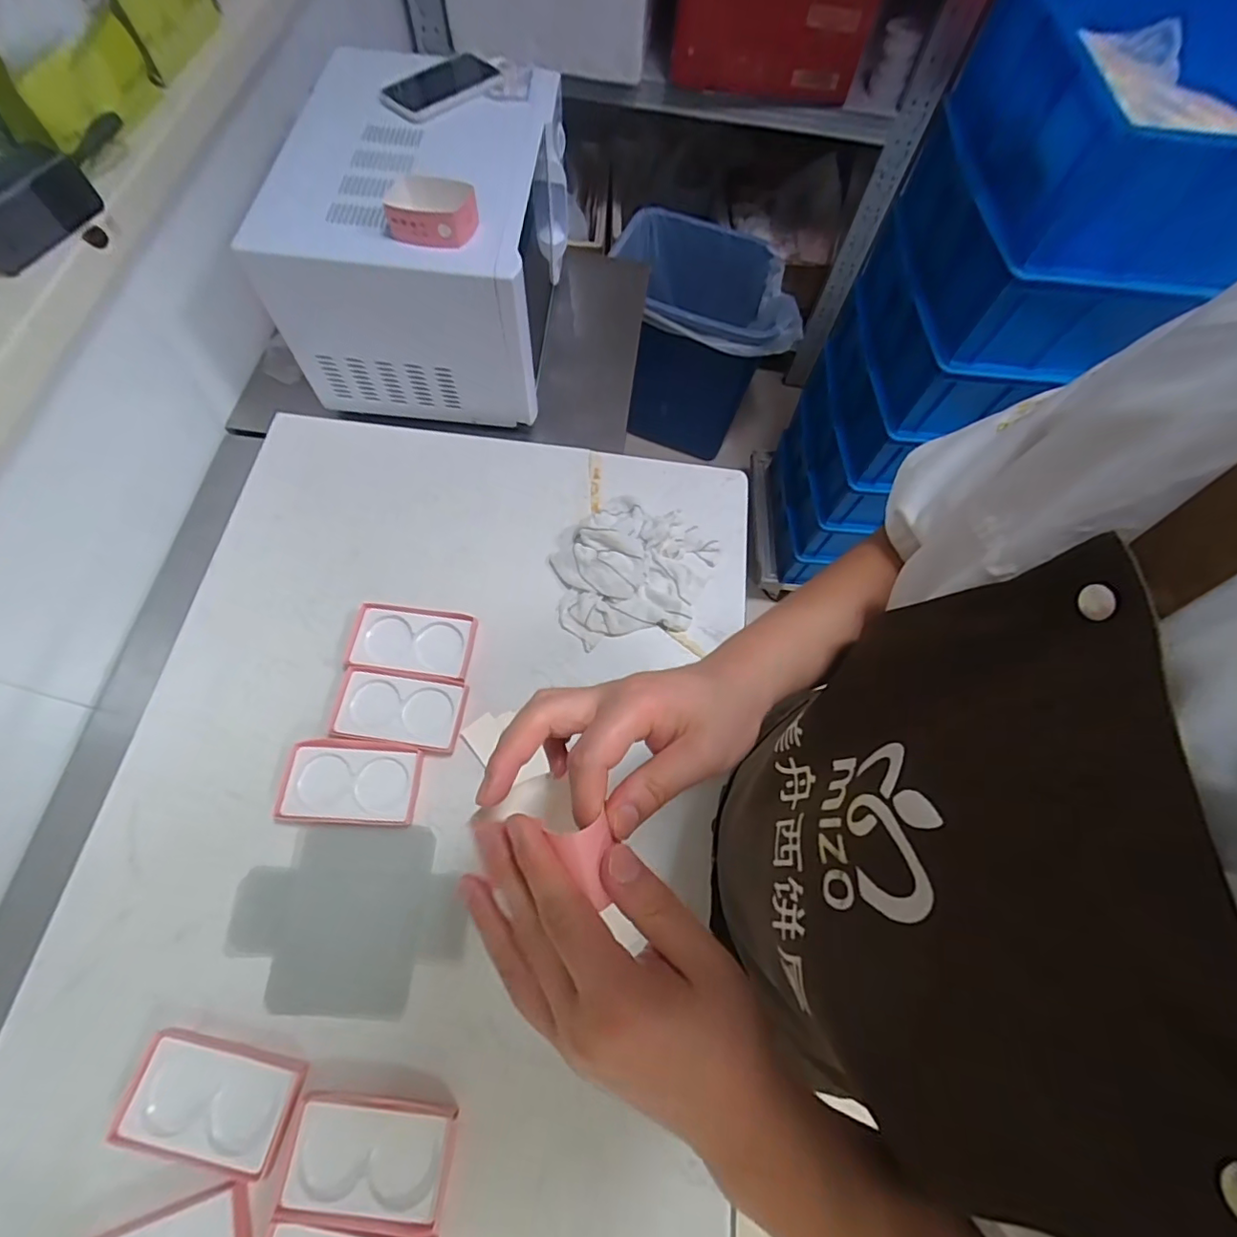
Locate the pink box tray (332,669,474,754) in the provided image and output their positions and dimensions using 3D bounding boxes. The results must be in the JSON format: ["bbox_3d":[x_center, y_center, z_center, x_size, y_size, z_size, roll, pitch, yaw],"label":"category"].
[{"bbox_3d":[-0.264,0.108,0.658,0.151,0.013,0.084,9,67,1],"label":"pink box tray"}]

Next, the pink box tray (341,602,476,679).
[{"bbox_3d":[-0.257,0.027,0.688,0.149,0.017,0.084,8,67,0],"label":"pink box tray"}]

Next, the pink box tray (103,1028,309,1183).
[{"bbox_3d":[-0.378,0.448,0.508,0.150,0.018,0.086,12,67,2],"label":"pink box tray"}]

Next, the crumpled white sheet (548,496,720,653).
[{"bbox_3d":[0.026,-0.081,0.735,0.230,0.037,0.205,-12,68,-8],"label":"crumpled white sheet"}]

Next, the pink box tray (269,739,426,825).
[{"bbox_3d":[-0.303,0.185,0.624,0.144,0.022,0.089,4,67,-1],"label":"pink box tray"}]

